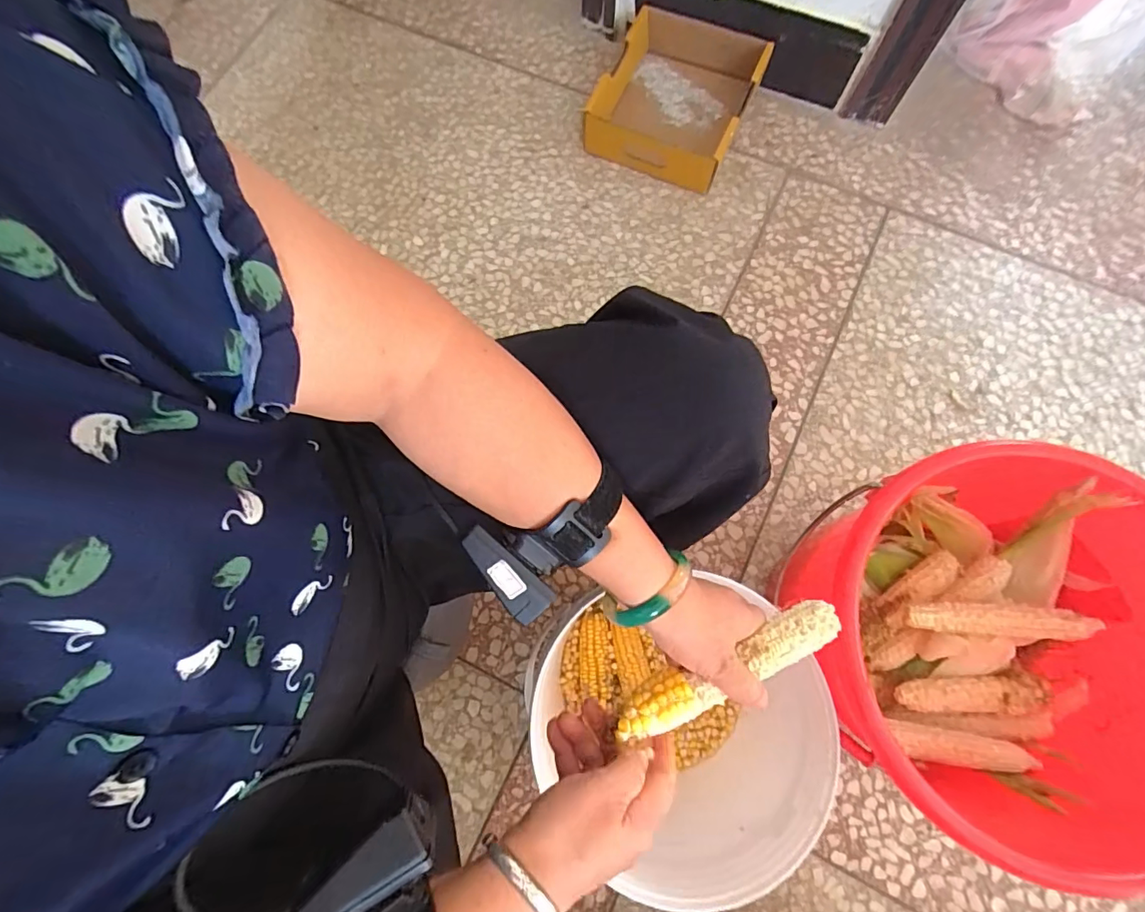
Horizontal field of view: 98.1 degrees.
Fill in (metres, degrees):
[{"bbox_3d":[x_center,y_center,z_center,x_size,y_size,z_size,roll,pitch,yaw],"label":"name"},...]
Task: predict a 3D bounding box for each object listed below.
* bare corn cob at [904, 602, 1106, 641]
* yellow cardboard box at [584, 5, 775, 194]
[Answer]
[{"bbox_3d":[0.406,0.159,0.481,0.163,0.038,0.029,3,75,3],"label":"bare corn cob"},{"bbox_3d":[0.174,-0.607,0.847,0.234,0.104,0.234,25,78,7],"label":"yellow cardboard box"}]

